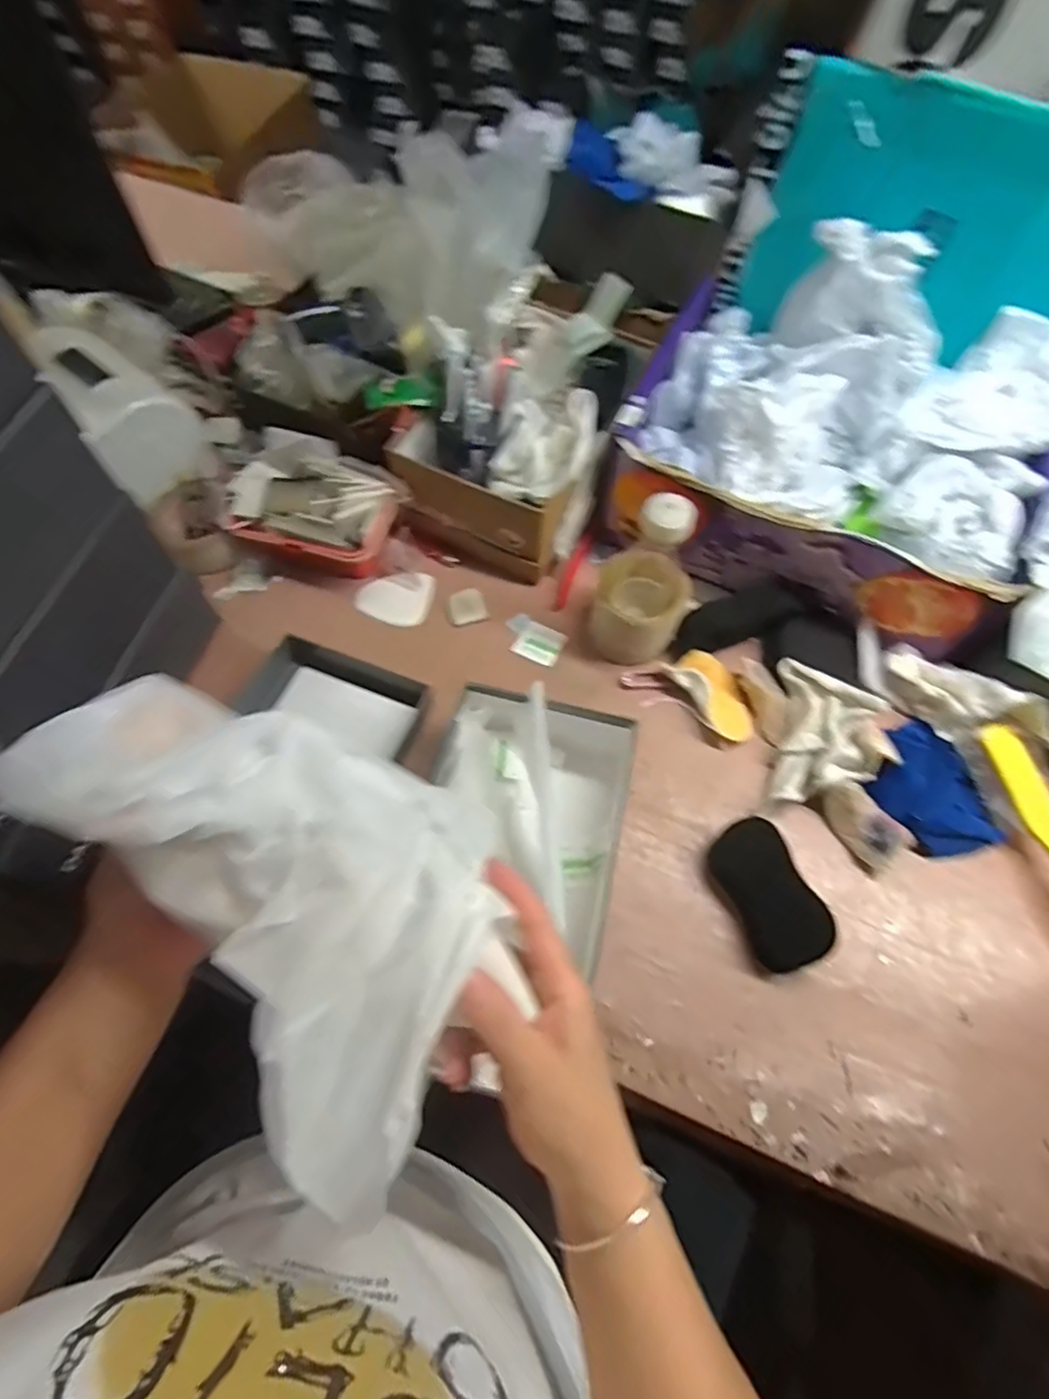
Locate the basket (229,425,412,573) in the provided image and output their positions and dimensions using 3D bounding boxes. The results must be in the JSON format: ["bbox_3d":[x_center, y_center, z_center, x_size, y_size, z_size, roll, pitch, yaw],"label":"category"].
[{"bbox_3d":[-0.223,-0.208,0.673,0.177,0.075,0.116,16,65,6],"label":"basket"}]

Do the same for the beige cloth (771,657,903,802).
[{"bbox_3d":[0.286,0.033,0.590,0.090,0.049,0.132,11,65,4],"label":"beige cloth"}]

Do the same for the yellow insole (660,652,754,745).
[{"bbox_3d":[0.187,-0.007,0.619,0.050,0.015,0.101,-25,67,-13],"label":"yellow insole"}]

